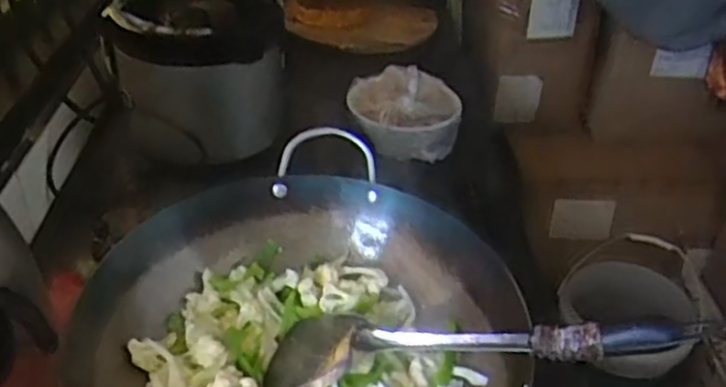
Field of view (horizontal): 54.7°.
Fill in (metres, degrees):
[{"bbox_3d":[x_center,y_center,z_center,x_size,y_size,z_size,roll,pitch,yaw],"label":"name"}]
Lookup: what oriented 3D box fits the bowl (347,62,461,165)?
[{"bbox_3d":[0.058,-0.117,0.992,0.148,0.083,0.131,2,41,-4],"label":"bowl"}]

